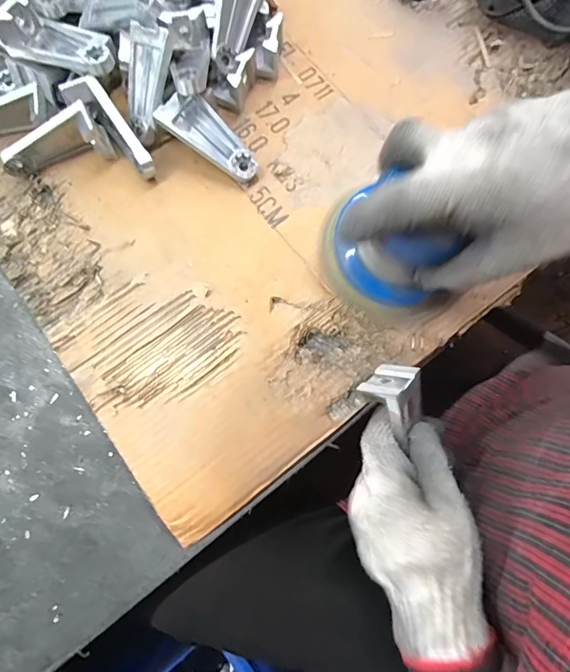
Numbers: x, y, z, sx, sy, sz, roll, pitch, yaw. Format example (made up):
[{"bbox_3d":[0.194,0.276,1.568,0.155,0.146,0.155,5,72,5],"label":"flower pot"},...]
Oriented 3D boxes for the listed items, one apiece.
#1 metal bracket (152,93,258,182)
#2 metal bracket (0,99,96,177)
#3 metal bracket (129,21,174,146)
[{"bbox_3d":[-0.063,-0.173,0.357,0.092,0.016,0.035,35,79,-16],"label":"metal bracket"},{"bbox_3d":[-0.205,-0.167,0.364,0.092,0.035,0.032,-23,77,14],"label":"metal bracket"},{"bbox_3d":[-0.123,-0.219,0.356,0.041,0.025,0.088,20,115,5],"label":"metal bracket"}]

